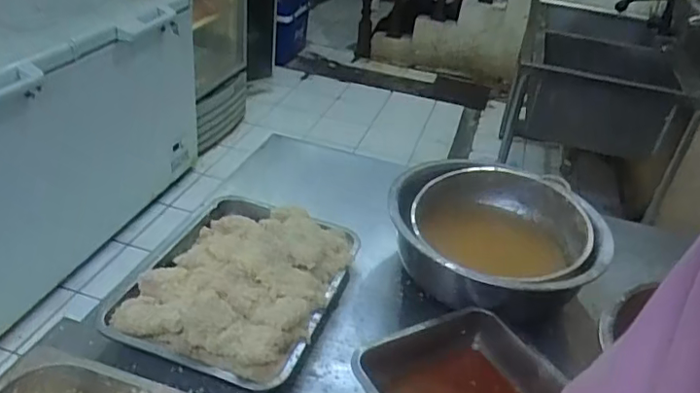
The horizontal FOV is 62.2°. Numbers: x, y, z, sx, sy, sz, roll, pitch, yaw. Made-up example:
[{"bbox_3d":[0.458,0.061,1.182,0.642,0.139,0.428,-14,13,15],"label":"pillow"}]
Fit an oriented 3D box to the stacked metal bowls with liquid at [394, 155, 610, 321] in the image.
[{"bbox_3d":[0.247,0.098,1.023,0.351,0.167,0.356,5,33,-3],"label":"stacked metal bowls with liquid"}]

